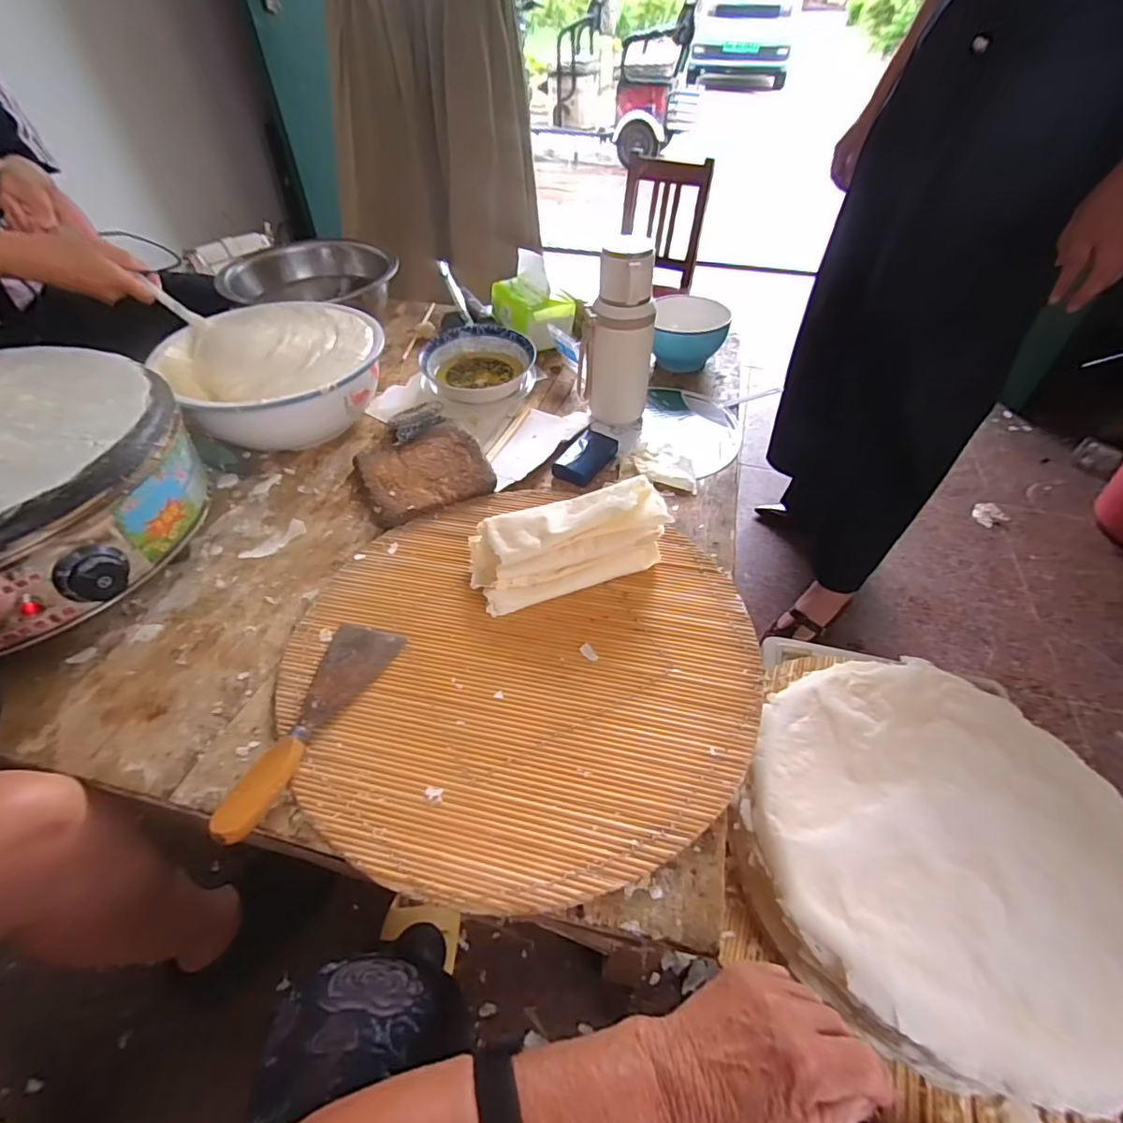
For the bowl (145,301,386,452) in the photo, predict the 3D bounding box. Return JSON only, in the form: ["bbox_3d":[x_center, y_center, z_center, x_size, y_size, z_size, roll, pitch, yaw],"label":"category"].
[{"bbox_3d":[-0.370,-0.250,0.741,0.254,0.117,0.232,-1,48,1],"label":"bowl"}]

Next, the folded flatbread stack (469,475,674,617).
[{"bbox_3d":[0.009,-0.014,0.541,0.199,0.077,0.081,-18,49,3],"label":"folded flatbread stack"}]

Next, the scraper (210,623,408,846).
[{"bbox_3d":[-0.207,0.128,0.444,0.065,0.031,0.197,11,49,11],"label":"scraper"}]

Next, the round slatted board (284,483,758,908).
[{"bbox_3d":[-0.043,0.086,0.500,0.417,0.014,0.384,-1,48,1],"label":"round slatted board"}]

